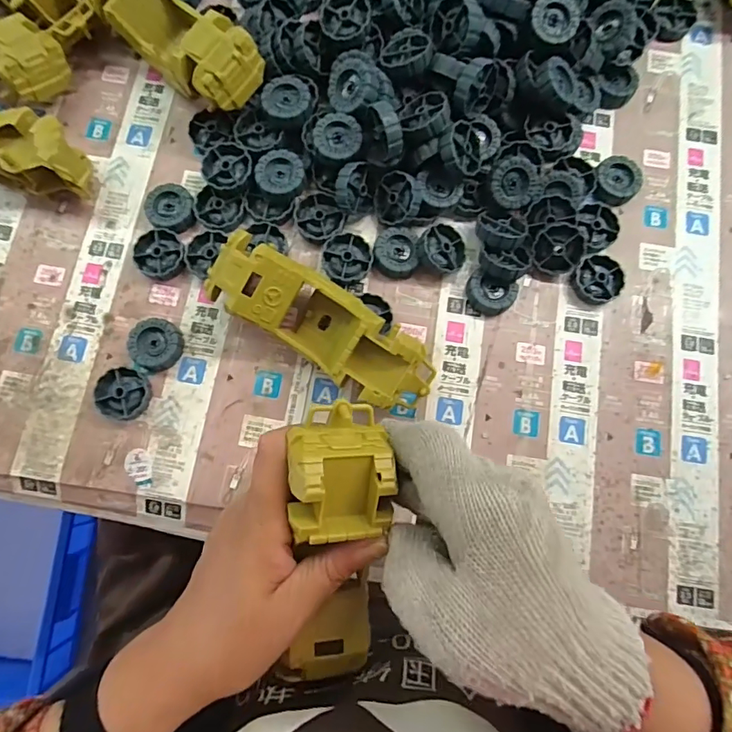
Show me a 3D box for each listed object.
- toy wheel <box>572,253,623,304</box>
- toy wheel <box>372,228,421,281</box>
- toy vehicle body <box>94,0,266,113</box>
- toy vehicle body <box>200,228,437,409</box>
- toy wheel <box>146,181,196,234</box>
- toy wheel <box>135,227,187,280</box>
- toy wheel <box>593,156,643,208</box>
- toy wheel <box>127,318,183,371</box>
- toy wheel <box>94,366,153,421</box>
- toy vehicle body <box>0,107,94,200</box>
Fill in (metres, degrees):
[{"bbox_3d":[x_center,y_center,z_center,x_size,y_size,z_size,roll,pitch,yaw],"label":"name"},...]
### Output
[{"bbox_3d":[0.180,-0.067,0.369,0.037,0.014,0.036,0,78,0],"label":"toy wheel"},{"bbox_3d":[0.024,-0.089,0.377,0.035,0.015,0.038,0,78,0],"label":"toy wheel"},{"bbox_3d":[-0.150,-0.260,0.378,0.158,0.066,0.057,42,81,8],"label":"toy vehicle body"},{"bbox_3d":[-0.032,-0.027,0.338,0.168,0.063,0.054,33,80,6],"label":"toy vehicle body"},{"bbox_3d":[-0.156,-0.126,0.382,0.036,0.016,0.041,-32,80,-6],"label":"toy wheel"},{"bbox_3d":[-0.162,-0.088,0.375,0.037,0.012,0.042,-34,81,-7],"label":"toy wheel"},{"bbox_3d":[0.208,-0.153,0.396,0.038,0.013,0.041,0,78,0],"label":"toy wheel"},{"bbox_3d":[-0.160,-0.016,0.362,0.036,0.013,0.038,0,78,0],"label":"toy wheel"},{"bbox_3d":[-0.181,0.020,0.353,0.037,0.011,0.037,0,78,0],"label":"toy wheel"},{"bbox_3d":[-0.297,-0.177,0.373,0.174,0.057,0.051,23,79,4],"label":"toy vehicle body"}]

